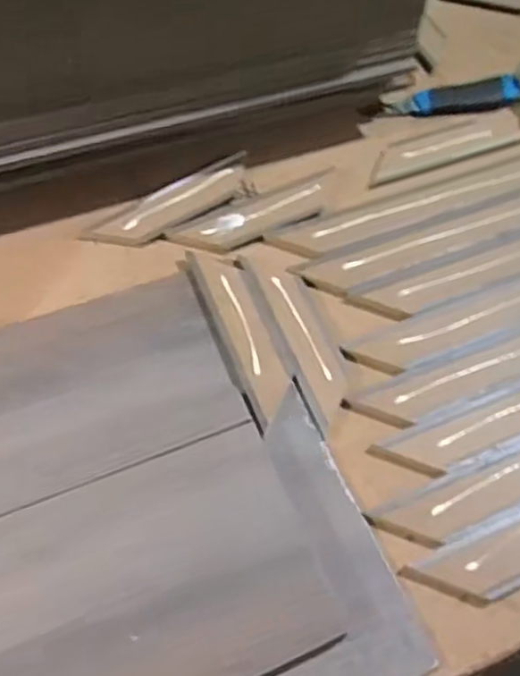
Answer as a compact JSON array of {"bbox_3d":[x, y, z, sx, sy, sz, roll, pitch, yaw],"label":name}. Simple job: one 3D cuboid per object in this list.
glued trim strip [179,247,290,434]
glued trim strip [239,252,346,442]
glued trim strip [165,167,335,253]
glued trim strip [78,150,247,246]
[{"bbox_3d":[-0.018,-0.007,0.560,0.046,0.006,0.179,-20,63,-15],"label":"glued trim strip"},{"bbox_3d":[0.036,-0.004,0.568,0.050,0.005,0.177,-17,62,-13],"label":"glued trim strip"},{"bbox_3d":[0.002,-0.122,0.638,0.175,0.006,0.047,-26,65,-18],"label":"glued trim strip"},{"bbox_3d":[-0.083,-0.131,0.632,0.172,0.008,0.044,-30,66,-19],"label":"glued trim strip"}]

